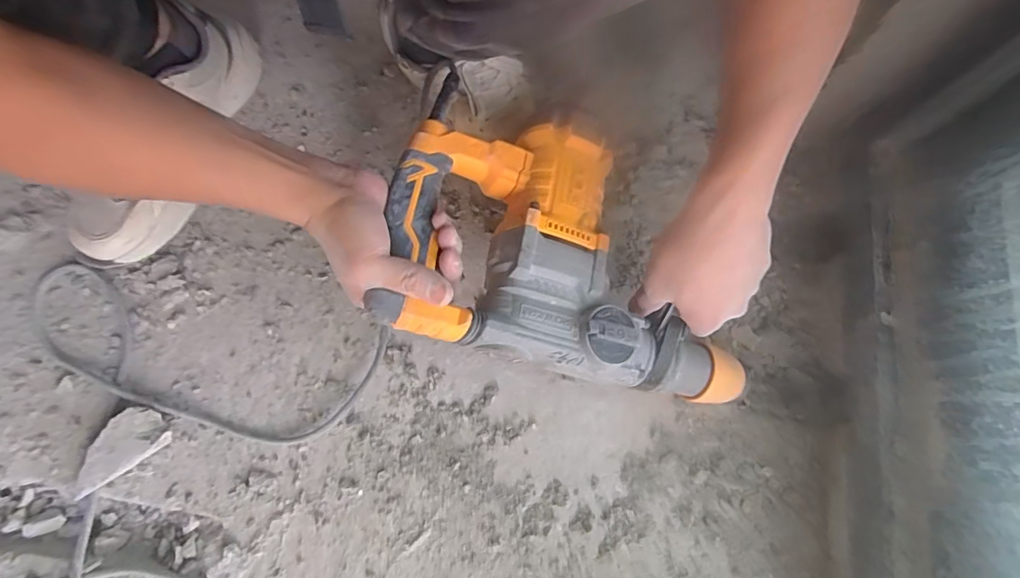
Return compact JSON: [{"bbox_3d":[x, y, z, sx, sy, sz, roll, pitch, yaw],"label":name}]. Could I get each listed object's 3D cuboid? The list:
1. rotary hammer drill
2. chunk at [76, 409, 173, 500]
[{"bbox_3d":[0.063,-0.022,0.458,0.353,0.115,0.215,15,73,-11],"label":"rotary hammer drill"},{"bbox_3d":[-0.369,0.149,0.459,0.088,0.027,0.044,-34,80,-9],"label":"chunk"}]

